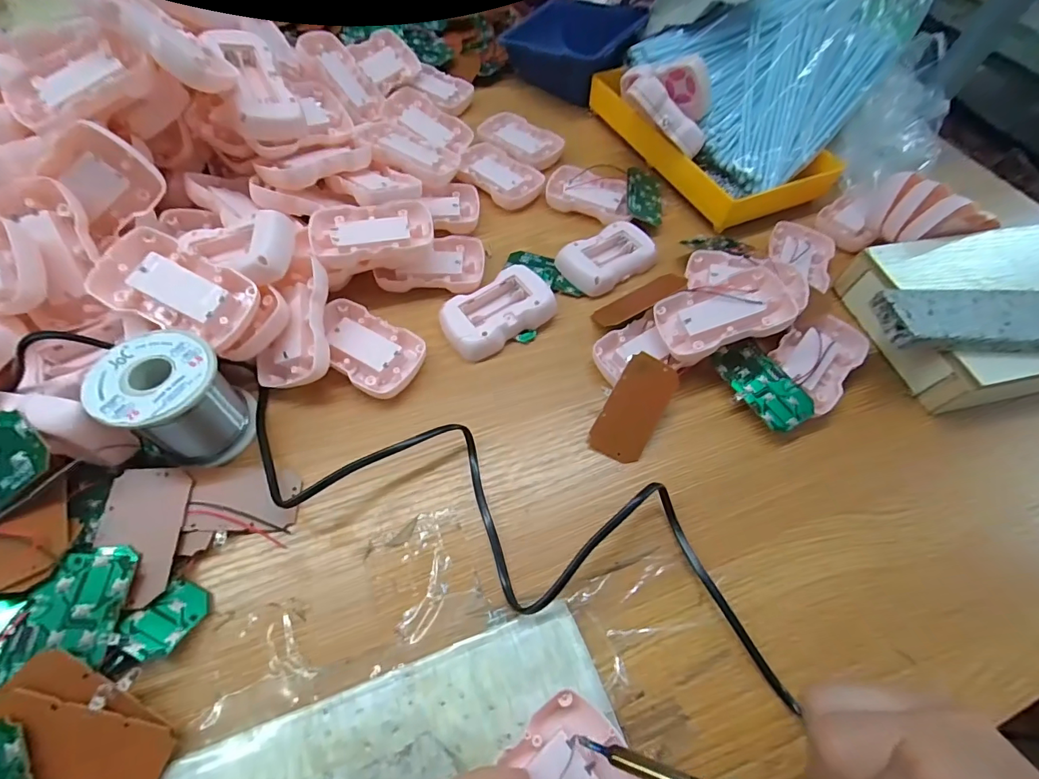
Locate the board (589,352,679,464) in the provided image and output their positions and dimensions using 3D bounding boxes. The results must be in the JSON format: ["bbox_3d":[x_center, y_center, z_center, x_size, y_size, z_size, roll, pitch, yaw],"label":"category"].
[{"bbox_3d":[0.080,0.014,0.314,0.037,0.004,0.076,30,82,-1],"label":"board"}]

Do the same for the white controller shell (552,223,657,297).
[{"bbox_3d":[0.077,-0.117,0.393,0.083,0.015,0.050,-31,66,-20],"label":"white controller shell"}]

